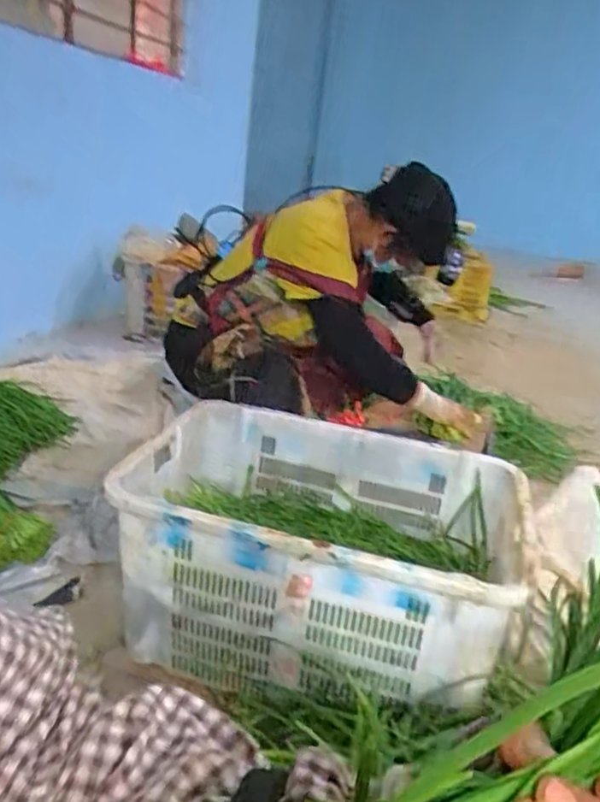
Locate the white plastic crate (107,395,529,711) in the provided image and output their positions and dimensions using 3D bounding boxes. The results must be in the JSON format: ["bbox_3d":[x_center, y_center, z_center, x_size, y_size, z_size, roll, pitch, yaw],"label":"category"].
[{"bbox_3d":[0.050,0.233,1.159,0.661,0.275,0.445,8,21,9],"label":"white plastic crate"}]

